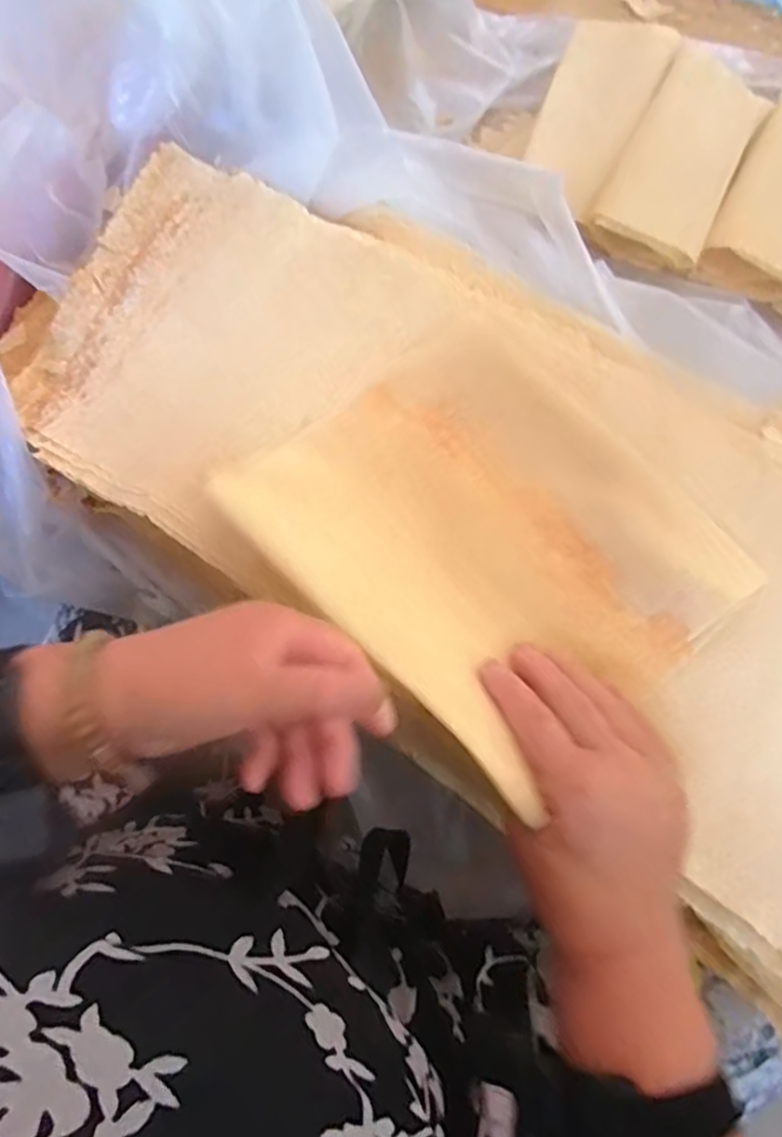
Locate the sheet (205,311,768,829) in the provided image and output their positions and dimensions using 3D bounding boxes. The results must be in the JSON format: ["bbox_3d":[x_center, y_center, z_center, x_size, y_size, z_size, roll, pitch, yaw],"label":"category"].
[{"bbox_3d":[0.062,-0.029,0.391,0.226,0.063,0.263,-41,75,-11],"label":"sheet"}]

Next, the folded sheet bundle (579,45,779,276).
[{"bbox_3d":[0.305,-0.426,0.667,0.112,0.034,0.283,28,75,10],"label":"folded sheet bundle"}]

